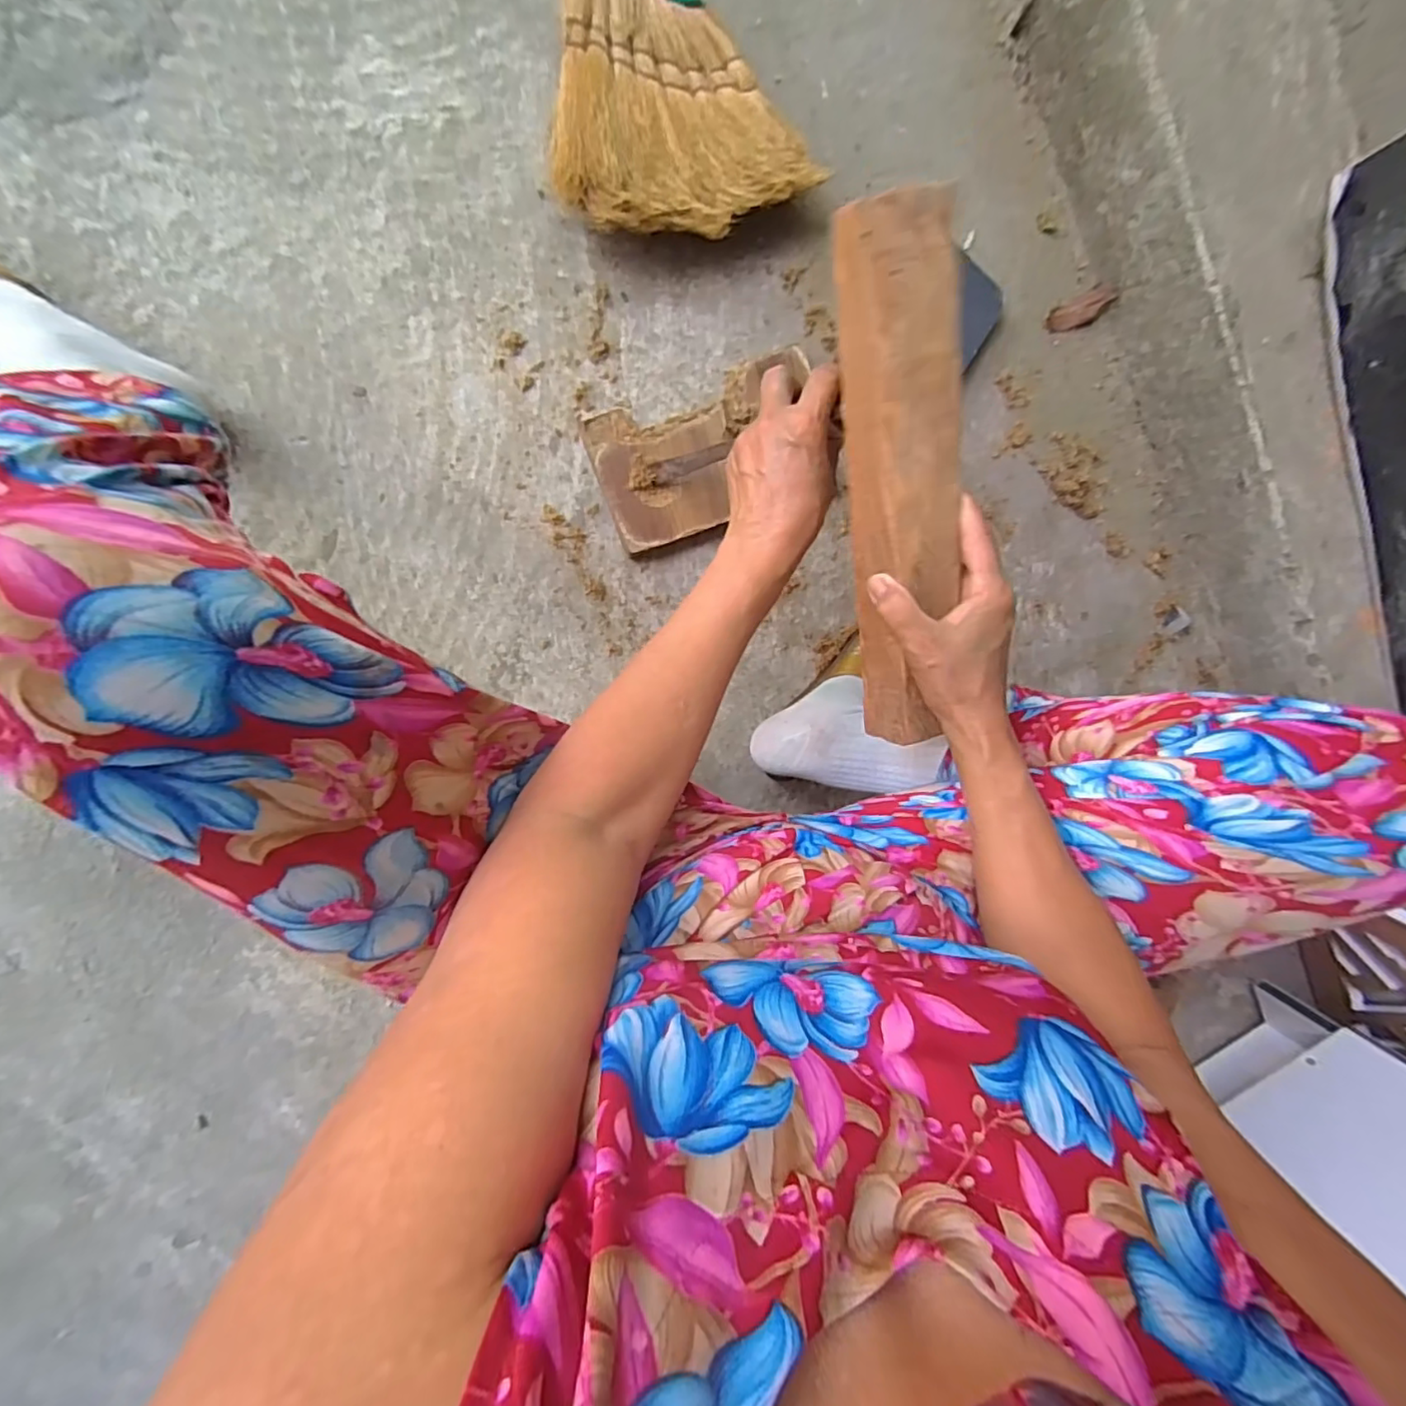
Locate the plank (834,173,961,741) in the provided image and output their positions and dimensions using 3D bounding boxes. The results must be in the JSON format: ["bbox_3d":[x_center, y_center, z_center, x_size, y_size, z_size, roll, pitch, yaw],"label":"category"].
[{"bbox_3d":[0.122,-0.122,0.369,0.066,0.031,0.303,-8,110,-4],"label":"plank"}]

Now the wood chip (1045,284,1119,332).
[{"bbox_3d":[0.381,-0.397,0.613,0.061,0.019,0.025,-18,97,21],"label":"wood chip"}]

